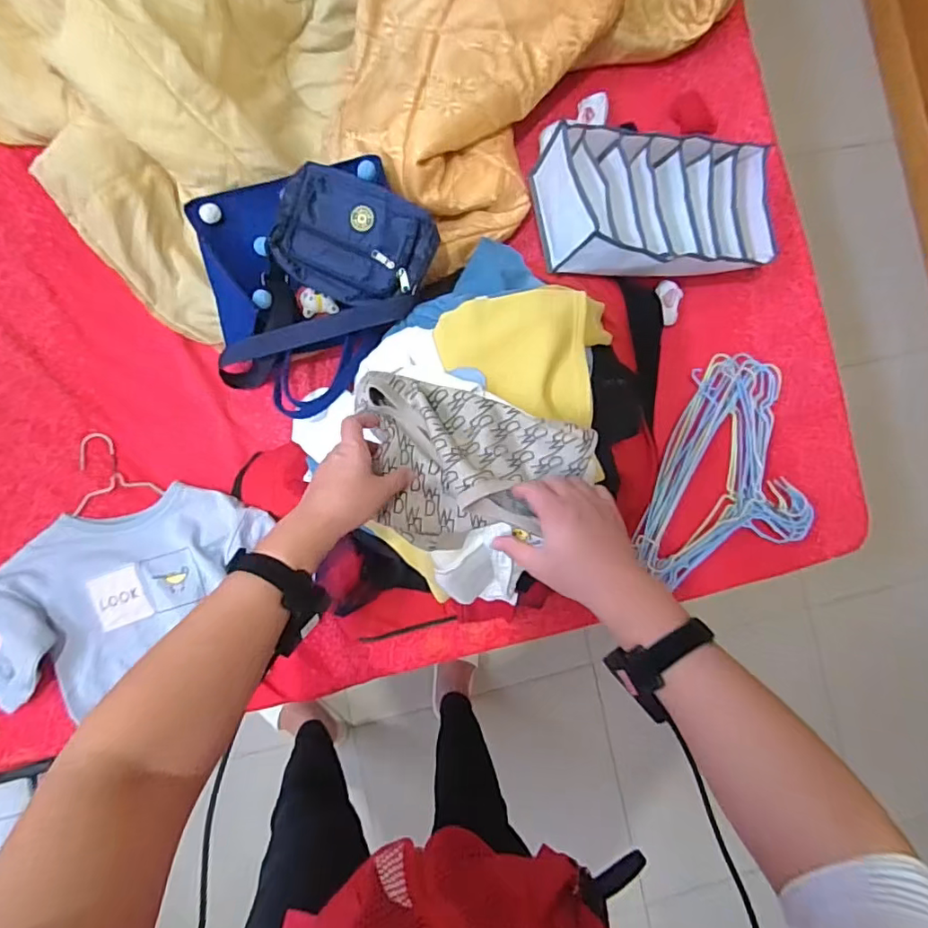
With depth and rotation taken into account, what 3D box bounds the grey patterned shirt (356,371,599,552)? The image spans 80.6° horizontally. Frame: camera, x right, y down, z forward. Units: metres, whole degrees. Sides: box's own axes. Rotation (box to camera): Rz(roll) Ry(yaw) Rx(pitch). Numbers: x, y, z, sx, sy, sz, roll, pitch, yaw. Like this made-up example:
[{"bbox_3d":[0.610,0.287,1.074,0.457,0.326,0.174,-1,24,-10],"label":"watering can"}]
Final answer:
[{"bbox_3d":[-0.007,0.010,0.617,0.258,0.093,0.178,19,86,-5],"label":"grey patterned shirt"}]

